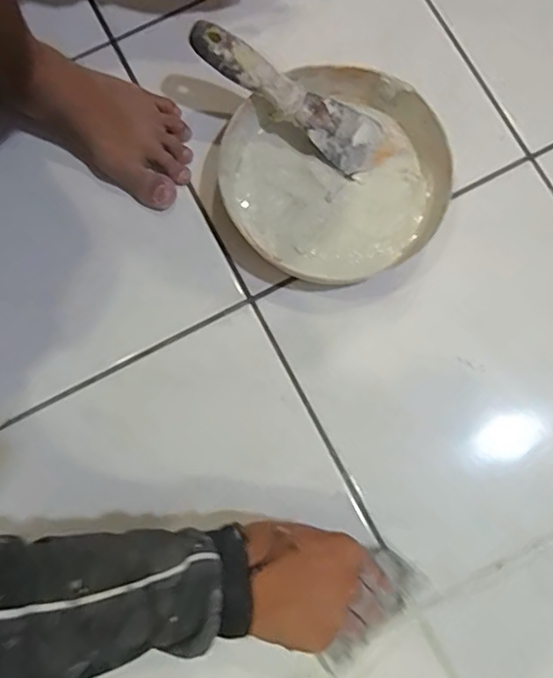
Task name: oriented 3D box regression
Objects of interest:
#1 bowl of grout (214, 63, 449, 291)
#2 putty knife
[{"bbox_3d":[0.051,-0.151,0.518,0.190,0.049,0.192,0,79,1],"label":"bowl of grout"},{"bbox_3d":[0.012,-0.215,0.504,0.193,0.016,0.054,27,79,-22],"label":"putty knife"}]

